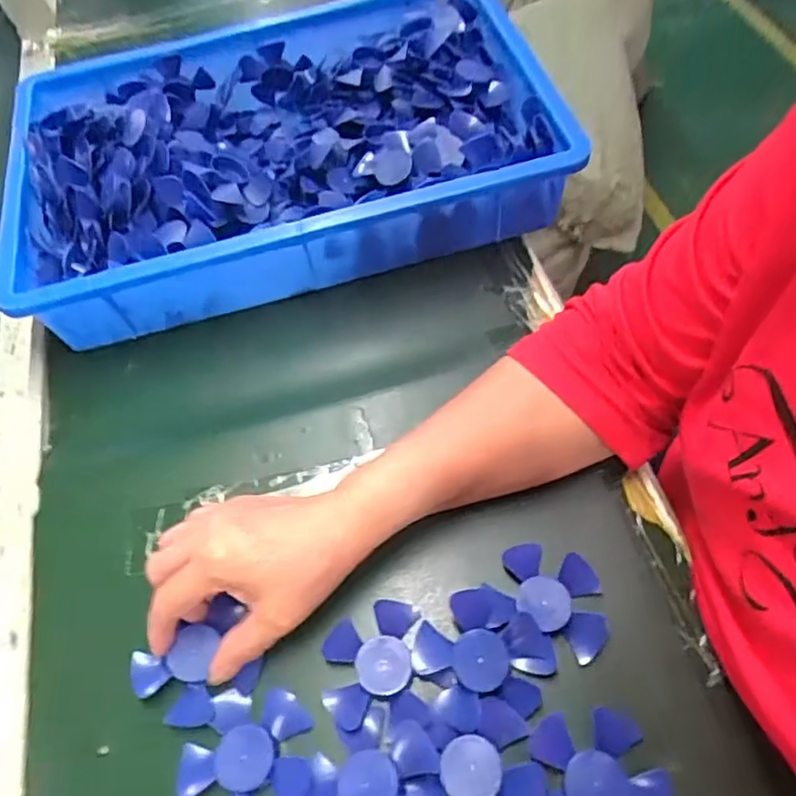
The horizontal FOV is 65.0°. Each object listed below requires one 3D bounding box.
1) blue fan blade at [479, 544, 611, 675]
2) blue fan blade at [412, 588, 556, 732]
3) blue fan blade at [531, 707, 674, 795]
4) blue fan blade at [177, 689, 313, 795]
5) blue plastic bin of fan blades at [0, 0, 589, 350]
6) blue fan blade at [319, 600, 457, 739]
[{"bbox_3d":[0.085,0.120,0.363,0.065,0.013,0.069,-7,59,1],"label":"blue fan blade"},{"bbox_3d":[0.046,0.146,0.347,0.070,0.010,0.069,-2,59,3],"label":"blue fan blade"},{"bbox_3d":[0.102,0.196,0.313,0.064,0.012,0.070,0,59,5],"label":"blue fan blade"},{"bbox_3d":[-0.080,0.193,0.333,0.067,0.010,0.067,-1,59,4],"label":"blue fan blade"},{"bbox_3d":[-0.100,-0.217,0.552,0.419,0.105,0.281,-14,59,-4],"label":"blue plastic bin of fan blades"},{"bbox_3d":[-0.010,0.149,0.352,0.065,0.013,0.069,-2,59,3],"label":"blue fan blade"}]

